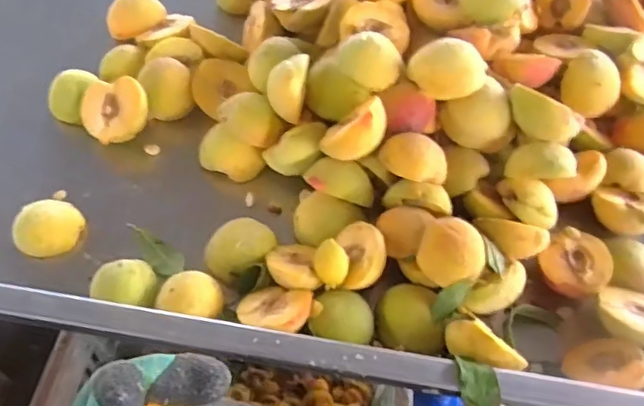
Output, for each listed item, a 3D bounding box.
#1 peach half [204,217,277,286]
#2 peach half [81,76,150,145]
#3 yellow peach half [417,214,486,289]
[{"bbox_3d":[-0.074,0.044,0.507,0.057,0.034,0.055,3,54,-4],"label":"peach half"},{"bbox_3d":[-0.203,-0.093,0.575,0.066,0.030,0.066,-2,78,8],"label":"peach half"},{"bbox_3d":[0.105,0.041,0.466,0.051,0.030,0.051,24,56,11],"label":"yellow peach half"}]

